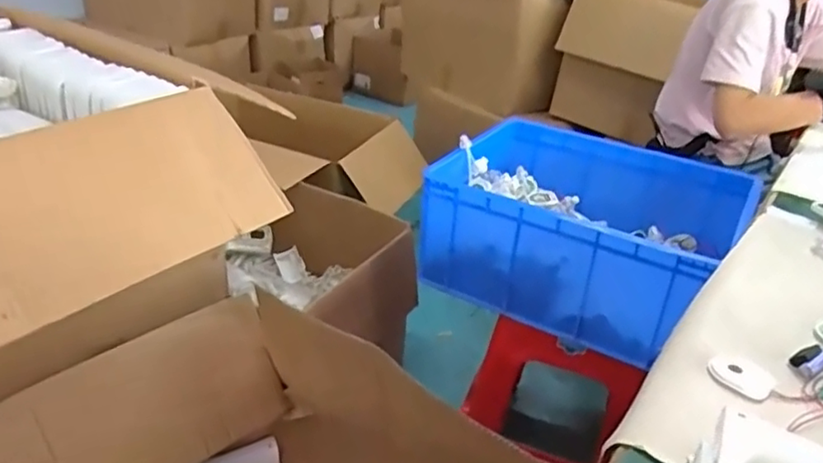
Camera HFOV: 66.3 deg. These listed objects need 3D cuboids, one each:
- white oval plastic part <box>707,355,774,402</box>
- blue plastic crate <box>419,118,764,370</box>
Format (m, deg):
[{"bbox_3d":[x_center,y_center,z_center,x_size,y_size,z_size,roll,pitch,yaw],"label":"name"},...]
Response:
[{"bbox_3d":[0.332,0.144,0.632,0.057,0.008,0.051,29,38,35],"label":"white oval plastic part"},{"bbox_3d":[0.337,-0.008,1.232,0.516,0.219,0.419,20,33,25],"label":"blue plastic crate"}]

